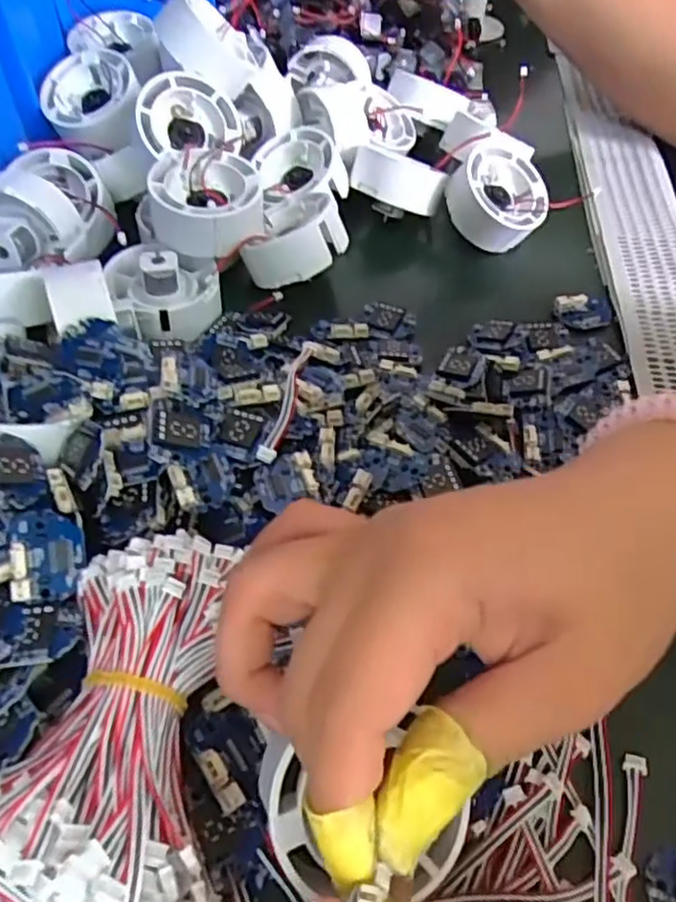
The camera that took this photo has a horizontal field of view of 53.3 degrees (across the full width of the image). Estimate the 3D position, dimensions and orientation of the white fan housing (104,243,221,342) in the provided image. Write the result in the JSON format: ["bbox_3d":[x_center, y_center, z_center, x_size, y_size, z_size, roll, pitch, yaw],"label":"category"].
[{"bbox_3d":[-0.083,-0.079,0.322,0.051,0.026,0.048,0,52,0],"label":"white fan housing"}]

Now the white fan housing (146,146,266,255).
[{"bbox_3d":[-0.063,-0.121,0.325,0.052,0.027,0.049,-5,52,-4],"label":"white fan housing"}]

